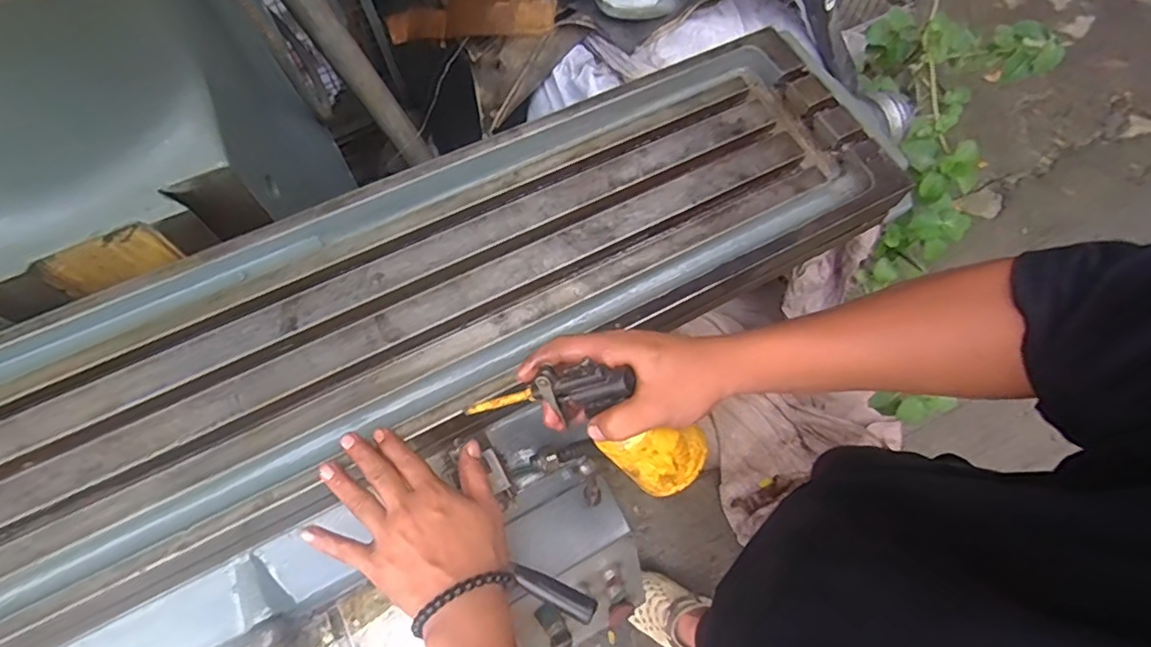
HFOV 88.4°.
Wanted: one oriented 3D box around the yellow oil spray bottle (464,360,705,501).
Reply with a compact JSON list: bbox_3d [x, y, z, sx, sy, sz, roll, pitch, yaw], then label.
[{"bbox_3d":[0.013,0.058,0.439,0.180,0.100,0.063,21,40,11],"label":"yellow oil spray bottle"}]

